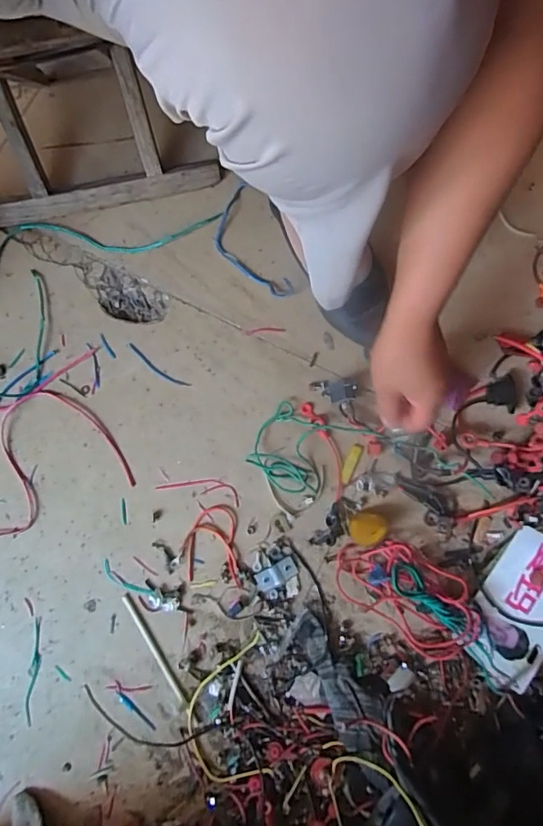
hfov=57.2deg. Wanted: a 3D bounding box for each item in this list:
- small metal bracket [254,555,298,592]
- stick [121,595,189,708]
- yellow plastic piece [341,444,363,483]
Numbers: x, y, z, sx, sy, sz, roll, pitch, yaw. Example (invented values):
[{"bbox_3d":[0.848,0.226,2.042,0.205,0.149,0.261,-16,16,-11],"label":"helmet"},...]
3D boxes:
[{"bbox_3d":[0.005,0.181,0.557,0.050,0.004,0.022,-28,81,-4],"label":"small metal bracket"},{"bbox_3d":[-0.129,0.260,0.545,0.010,0.004,0.132,-33,81,-5],"label":"stick"},{"bbox_3d":[0.093,0.059,0.581,0.013,0.004,0.047,24,81,5],"label":"yellow plastic piece"}]

